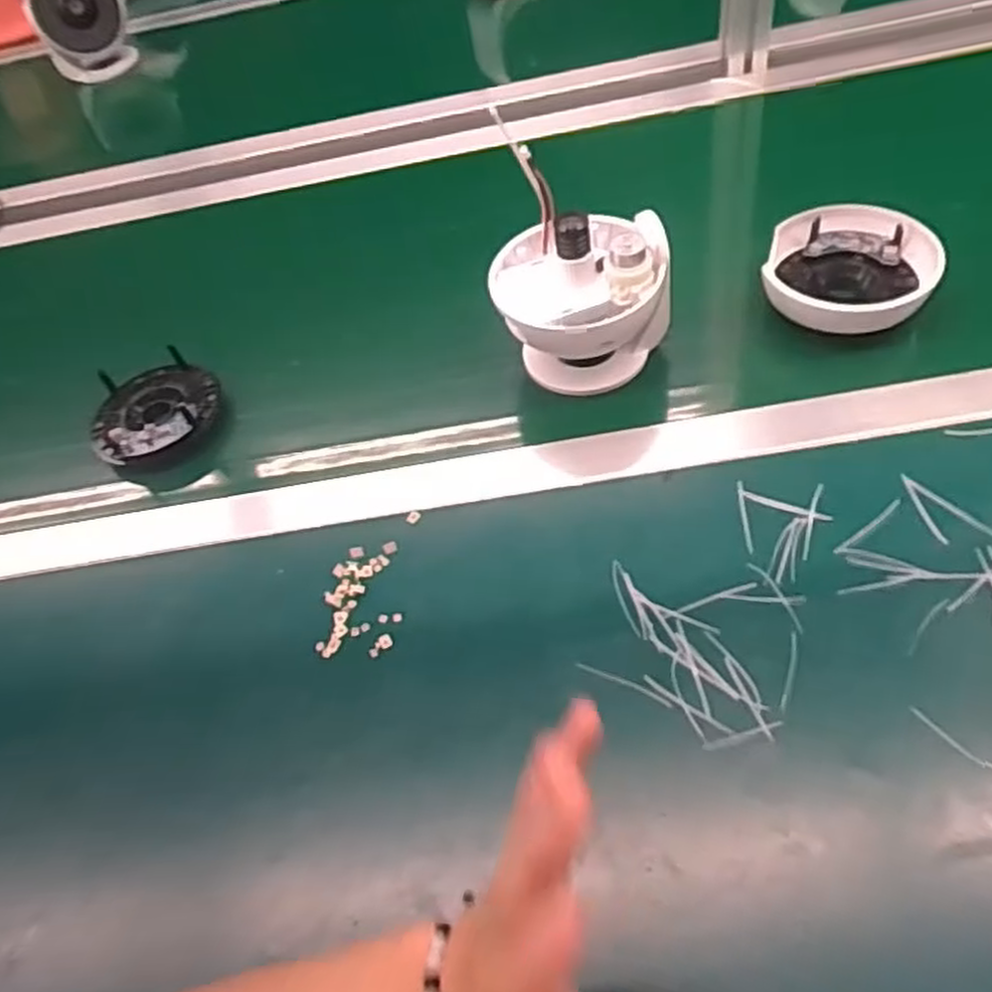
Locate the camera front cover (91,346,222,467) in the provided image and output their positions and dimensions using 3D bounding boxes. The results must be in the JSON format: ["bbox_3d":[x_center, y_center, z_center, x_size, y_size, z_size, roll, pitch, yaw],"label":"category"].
[{"bbox_3d":[-0.266,-0.070,0.620,0.097,0.035,0.103,-23,57,-12],"label":"camera front cover"}]

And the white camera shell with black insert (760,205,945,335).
[{"bbox_3d":[0.255,-0.169,0.577,0.113,0.041,0.093,4,55,6],"label":"white camera shell with black insert"}]

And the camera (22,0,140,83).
[{"bbox_3d":[-0.571,-0.653,1.100,0.124,0.160,0.113,-24,57,-13],"label":"camera"}]

